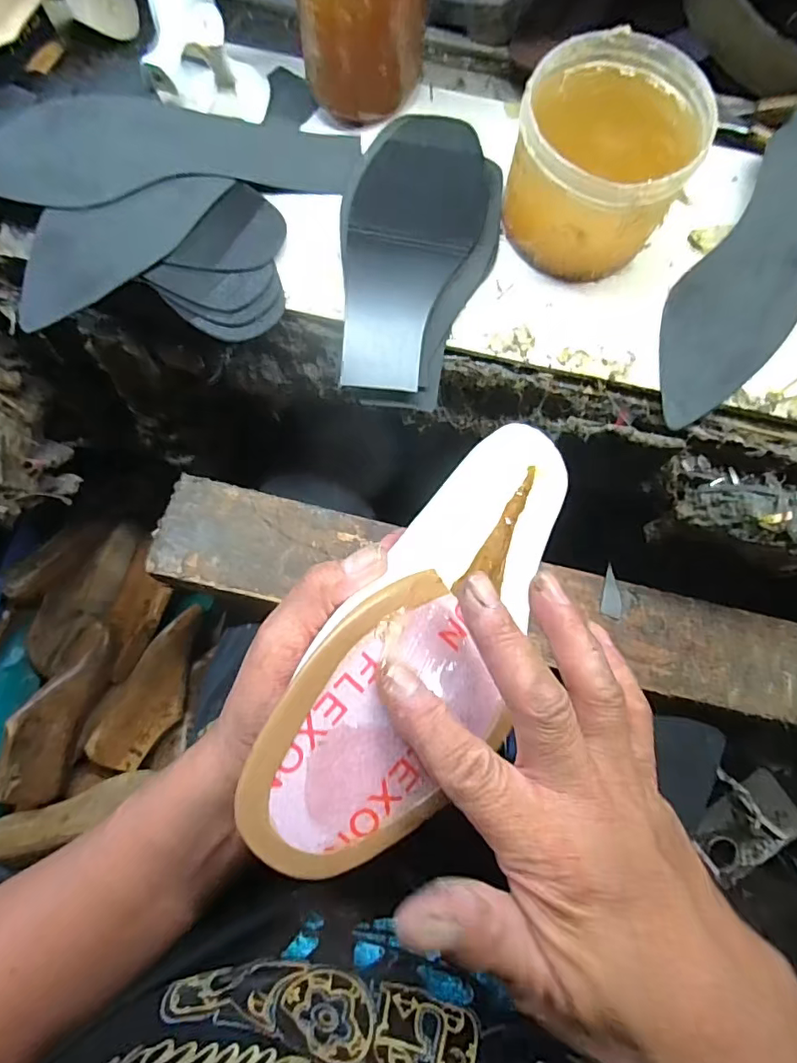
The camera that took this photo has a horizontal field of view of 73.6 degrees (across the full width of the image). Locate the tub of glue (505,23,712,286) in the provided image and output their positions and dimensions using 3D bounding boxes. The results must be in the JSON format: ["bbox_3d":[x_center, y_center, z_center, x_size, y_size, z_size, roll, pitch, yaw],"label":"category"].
[{"bbox_3d":[0.122,-0.224,0.327,0.101,0.077,0.107,0,80,-1],"label":"tub of glue"}]

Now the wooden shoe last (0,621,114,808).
[{"bbox_3d":[-0.418,0.223,0.648,0.069,0.070,0.225,20,80,3],"label":"wooden shoe last"}]

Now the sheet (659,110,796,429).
[{"bbox_3d":[0.233,-0.167,0.347,0.073,0.014,0.225,33,87,5],"label":"sheet"}]

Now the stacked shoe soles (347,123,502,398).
[{"bbox_3d":[0.014,-0.186,0.349,0.098,0.014,0.197,4,80,0],"label":"stacked shoe soles"}]

